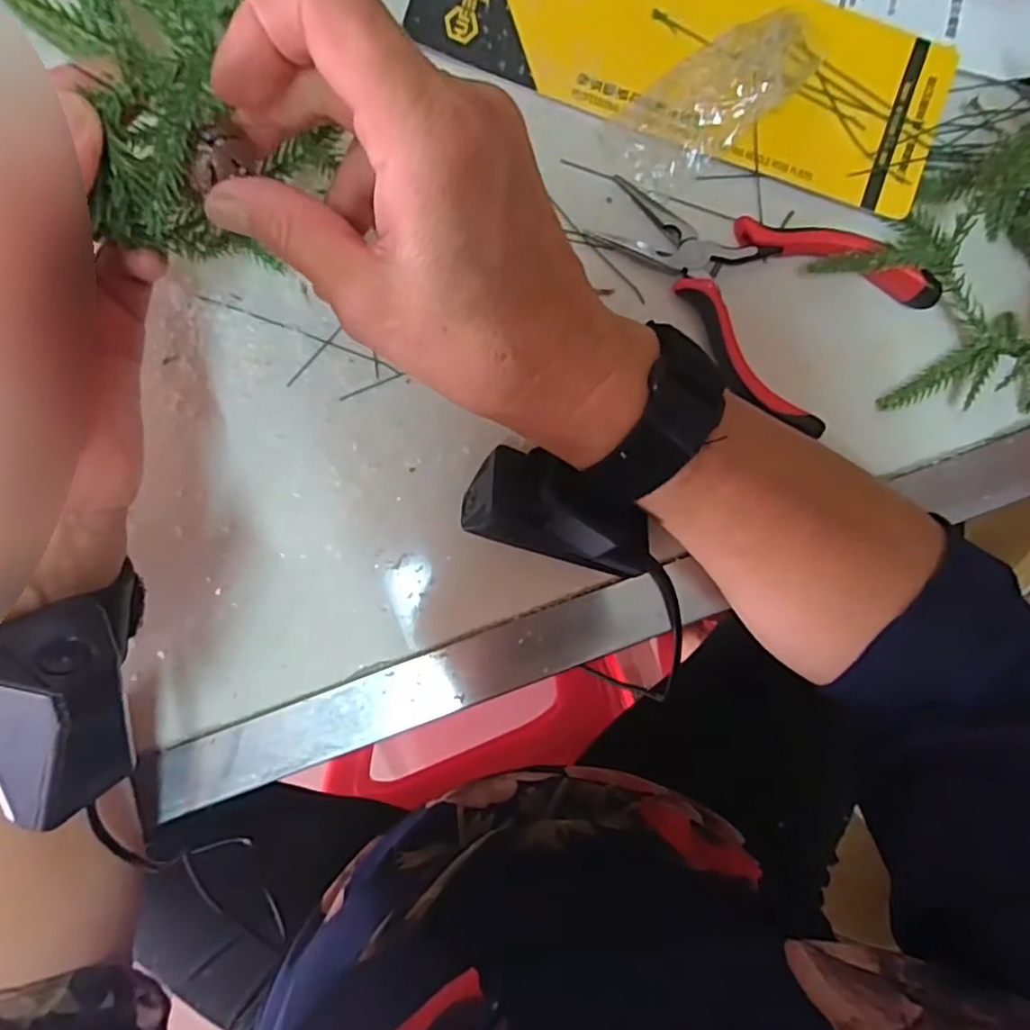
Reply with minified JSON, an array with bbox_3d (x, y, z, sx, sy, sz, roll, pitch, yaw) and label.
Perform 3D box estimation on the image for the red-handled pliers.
[{"bbox_3d":[0.100,-0.102,0.260,0.126,0.018,0.083,43,90,-4],"label":"red-handled pliers"}]

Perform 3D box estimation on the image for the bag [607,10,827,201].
[{"bbox_3d":[0.084,-0.171,0.255,0.092,0.016,0.039,-35,94,-1],"label":"bag"}]

